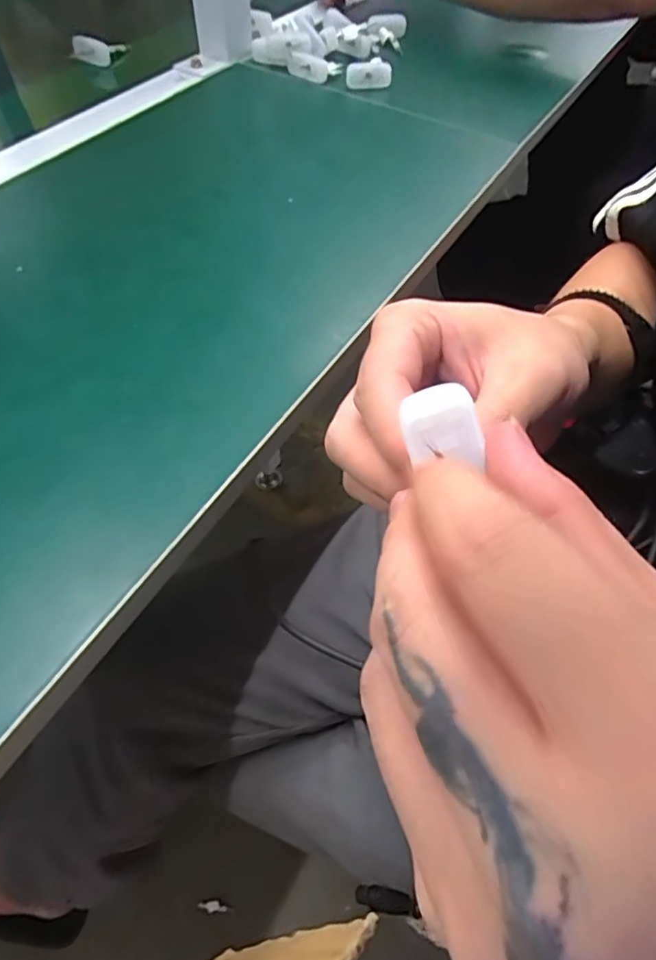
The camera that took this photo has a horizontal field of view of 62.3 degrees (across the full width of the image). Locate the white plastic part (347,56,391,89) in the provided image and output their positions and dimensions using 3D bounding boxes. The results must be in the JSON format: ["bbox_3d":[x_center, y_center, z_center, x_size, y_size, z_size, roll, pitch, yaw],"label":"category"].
[{"bbox_3d":[0.038,-0.388,0.518,0.044,0.020,0.014,-6,56,-6],"label":"white plastic part"}]

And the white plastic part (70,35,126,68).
[{"bbox_3d":[-0.234,-0.440,0.553,0.059,0.026,0.012,-32,62,-22],"label":"white plastic part"}]

